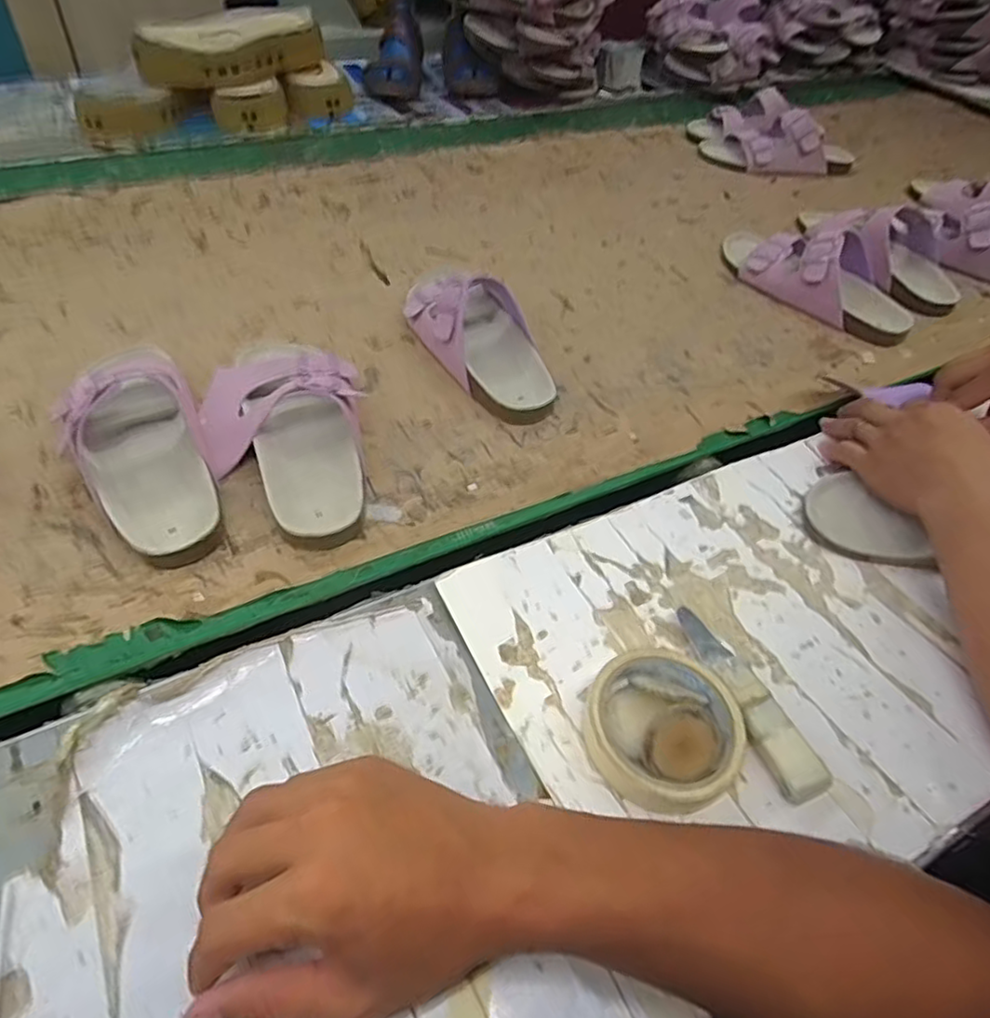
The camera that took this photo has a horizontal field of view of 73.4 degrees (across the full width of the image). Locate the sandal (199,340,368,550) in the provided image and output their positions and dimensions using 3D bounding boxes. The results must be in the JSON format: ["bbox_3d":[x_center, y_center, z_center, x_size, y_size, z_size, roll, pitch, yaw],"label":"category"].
[{"bbox_3d":[-0.175,-0.081,0.543,0.136,0.057,0.252,-14,50,-13],"label":"sandal"}]

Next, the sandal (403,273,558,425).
[{"bbox_3d":[-0.017,-0.168,0.634,0.106,0.066,0.200,-16,51,-15],"label":"sandal"}]

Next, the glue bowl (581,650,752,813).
[{"bbox_3d":[0.104,0.129,0.399,0.092,0.037,0.091,-15,50,-13],"label":"glue bowl"}]

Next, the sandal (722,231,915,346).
[{"bbox_3d":[0.384,-0.287,0.791,0.239,0.070,0.107,31,55,24],"label":"sandal"}]

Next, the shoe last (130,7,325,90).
[{"bbox_3d":[-0.403,-0.709,1.019,0.110,0.066,0.275,31,55,24],"label":"shoe last"}]

